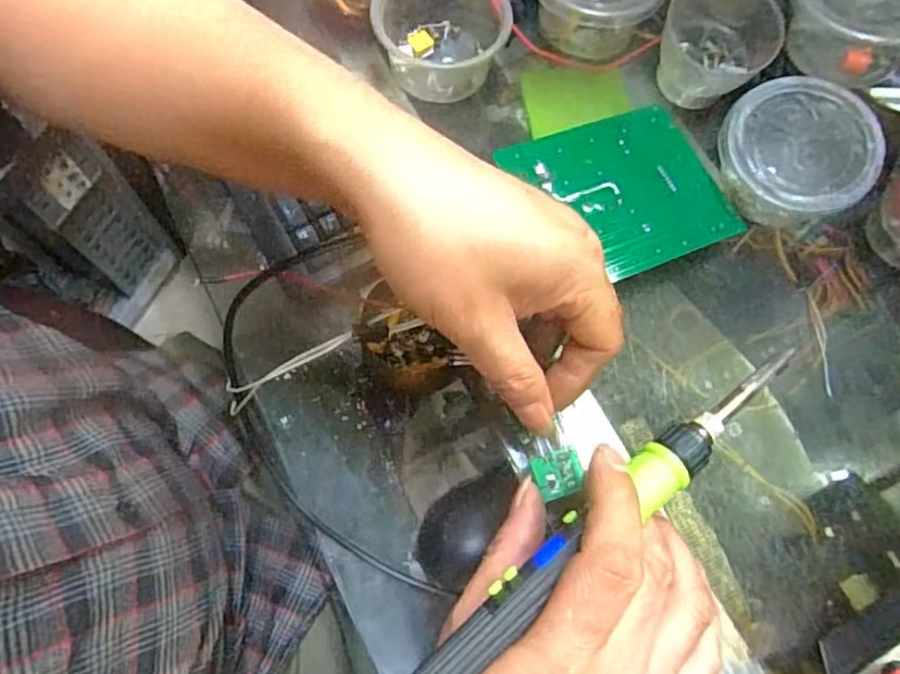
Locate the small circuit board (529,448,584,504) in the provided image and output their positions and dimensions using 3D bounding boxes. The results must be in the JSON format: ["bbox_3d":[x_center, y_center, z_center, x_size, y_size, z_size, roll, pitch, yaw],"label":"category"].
[{"bbox_3d":[0.051,0.065,0.296,0.021,0.005,0.020,-14,71,-8],"label":"small circuit board"}]

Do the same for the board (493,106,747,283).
[{"bbox_3d":[0.096,-0.080,0.349,0.113,0.007,0.091,-20,73,-20],"label":"board"}]

